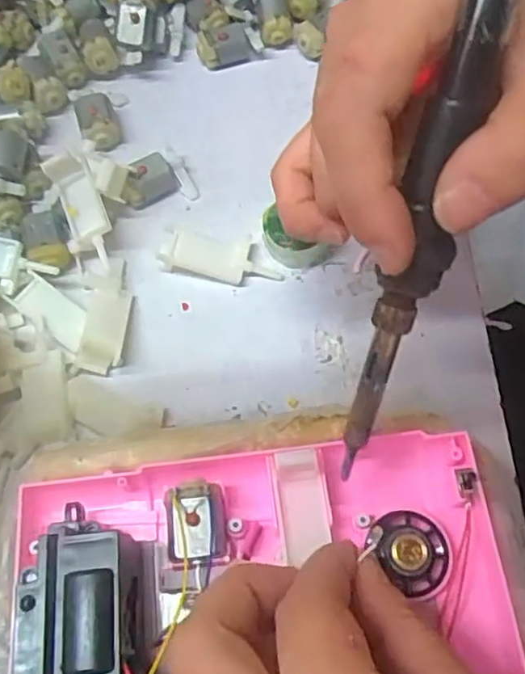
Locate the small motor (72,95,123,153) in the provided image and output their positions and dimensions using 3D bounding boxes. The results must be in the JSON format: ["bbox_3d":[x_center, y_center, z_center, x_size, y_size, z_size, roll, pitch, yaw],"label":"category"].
[{"bbox_3d":[-0.087,-0.114,0.336,0.020,0.017,0.032,-19,68,-9],"label":"small motor"}]

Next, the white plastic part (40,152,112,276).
[{"bbox_3d":[-0.086,-0.060,0.304,0.022,0.016,0.057,-19,83,-9],"label":"white plastic part"}]

